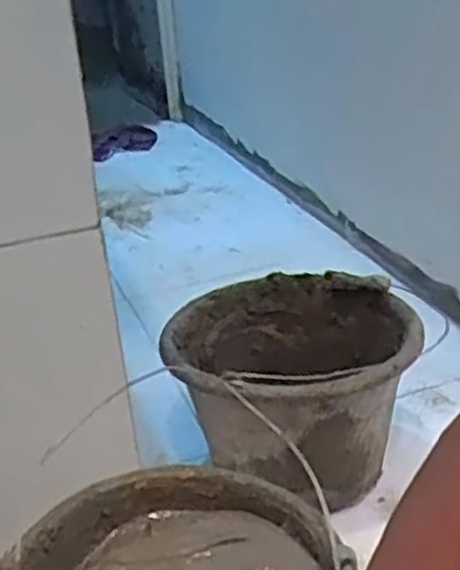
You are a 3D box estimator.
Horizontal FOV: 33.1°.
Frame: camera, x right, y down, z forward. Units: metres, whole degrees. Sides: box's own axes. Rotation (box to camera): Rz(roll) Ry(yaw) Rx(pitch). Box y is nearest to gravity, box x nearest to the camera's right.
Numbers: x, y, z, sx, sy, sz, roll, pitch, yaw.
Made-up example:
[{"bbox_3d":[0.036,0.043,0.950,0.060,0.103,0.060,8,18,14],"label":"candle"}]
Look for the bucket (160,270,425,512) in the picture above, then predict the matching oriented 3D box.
[{"bbox_3d":[0.073,0.123,0.901,0.269,0.196,0.256,-4,25,2],"label":"bucket"}]

